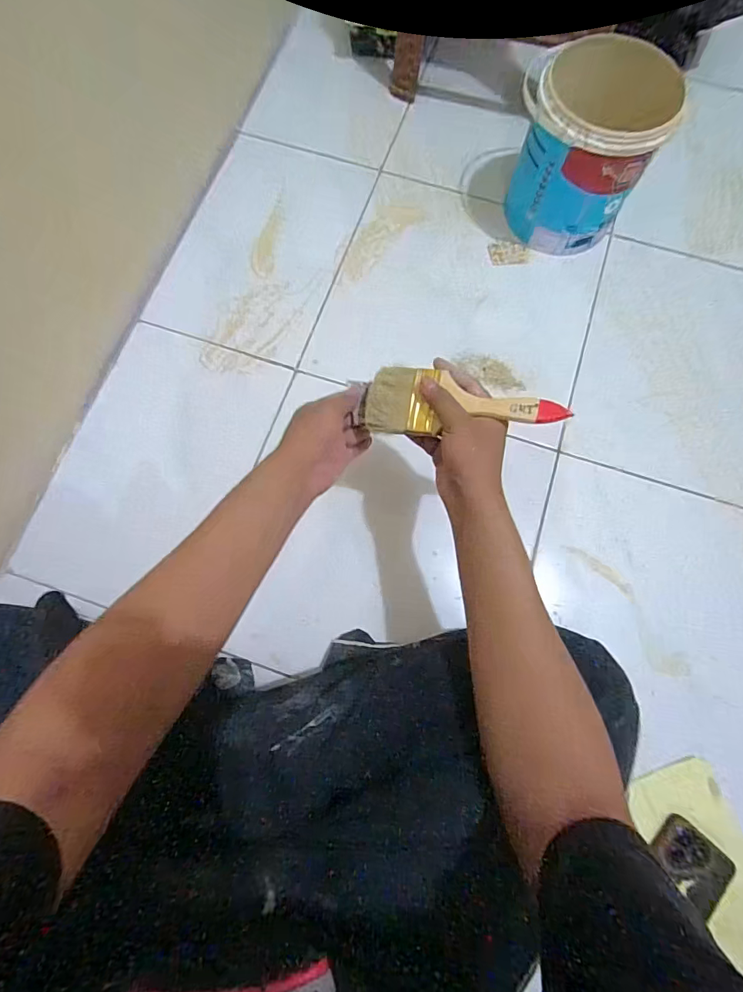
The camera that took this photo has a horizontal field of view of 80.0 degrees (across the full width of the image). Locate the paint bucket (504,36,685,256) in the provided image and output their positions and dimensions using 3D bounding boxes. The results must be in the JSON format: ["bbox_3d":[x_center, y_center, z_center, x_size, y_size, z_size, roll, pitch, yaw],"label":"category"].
[{"bbox_3d":[0.303,-0.489,0.646,0.172,0.187,0.168,0,76,-1],"label":"paint bucket"}]

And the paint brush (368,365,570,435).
[{"bbox_3d":[0.085,-0.091,0.425,0.184,0.017,0.063,6,75,19],"label":"paint brush"}]

